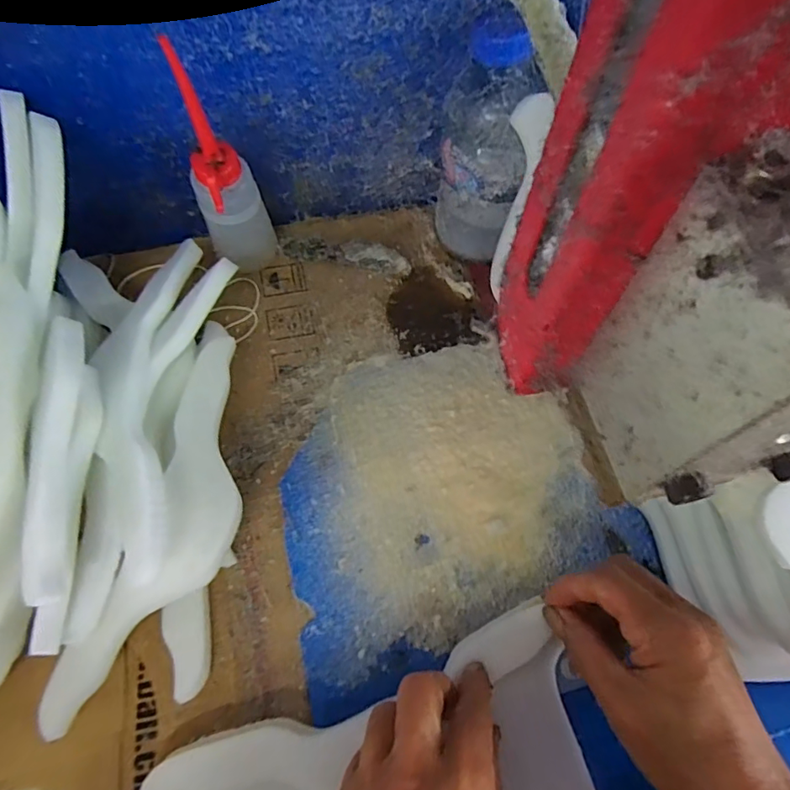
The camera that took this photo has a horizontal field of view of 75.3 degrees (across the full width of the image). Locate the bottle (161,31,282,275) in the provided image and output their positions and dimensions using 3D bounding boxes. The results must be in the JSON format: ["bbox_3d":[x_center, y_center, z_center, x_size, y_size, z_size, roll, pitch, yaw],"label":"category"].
[{"bbox_3d":[-0.124,-0.145,0.375,0.051,0.163,0.041,-16,68,-7],"label":"bottle"}]

